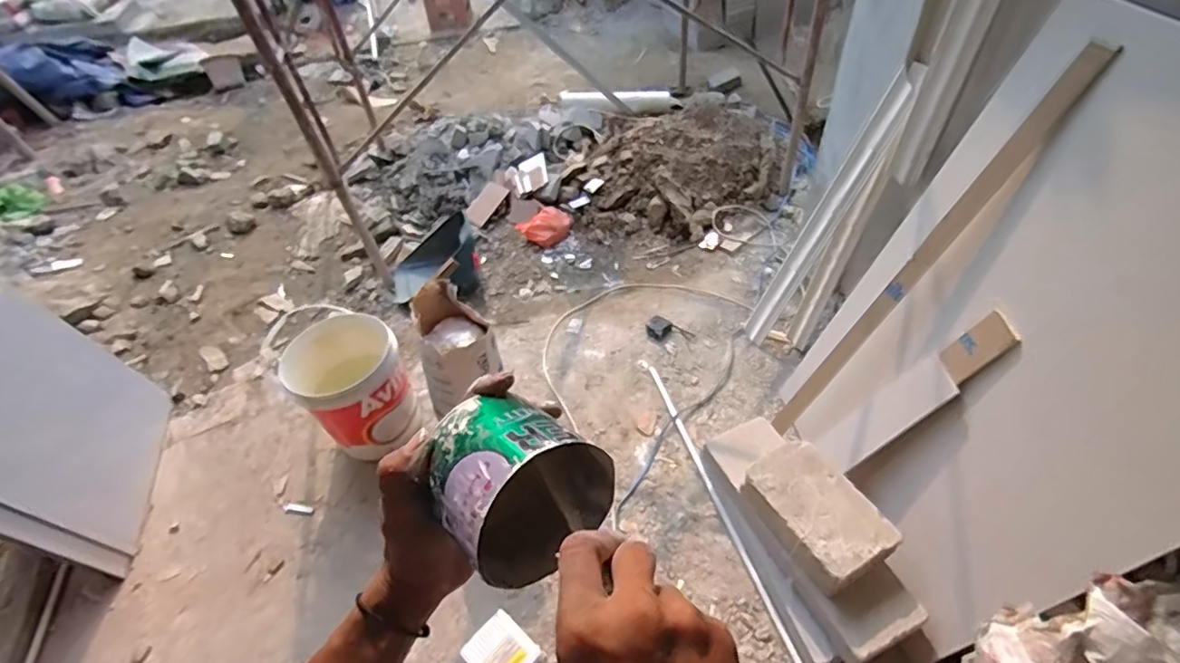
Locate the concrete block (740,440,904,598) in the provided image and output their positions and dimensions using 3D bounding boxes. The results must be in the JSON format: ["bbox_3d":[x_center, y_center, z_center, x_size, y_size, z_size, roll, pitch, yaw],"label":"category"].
[{"bbox_3d":[0.544,0.433,1.386,0.215,0.090,0.349,-23,49,-16],"label":"concrete block"}]

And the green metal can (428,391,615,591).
[{"bbox_3d":[-0.047,0.095,0.364,0.097,0.093,0.104,-33,50,-24],"label":"green metal can"}]

